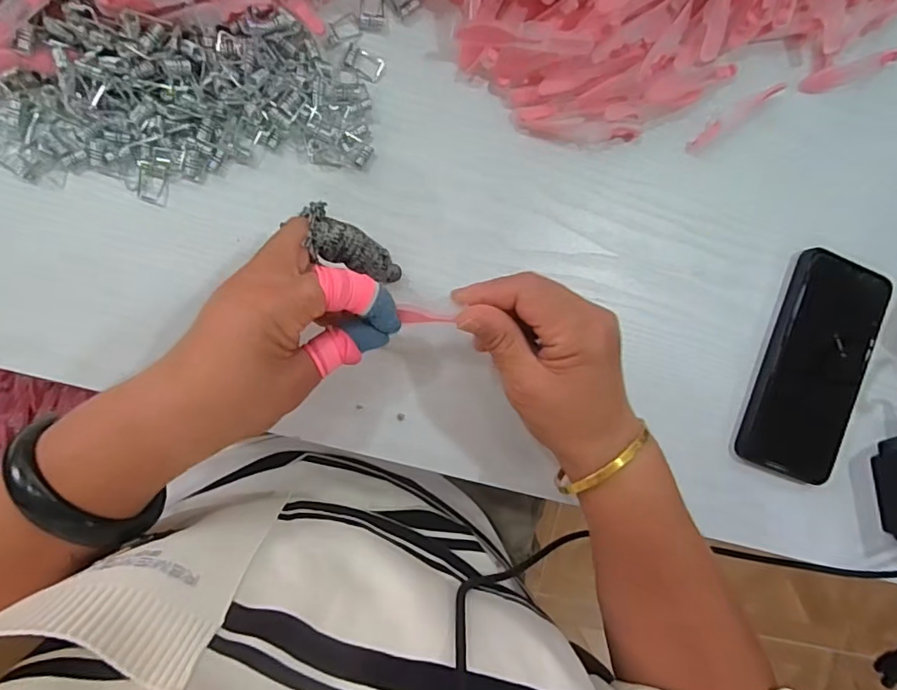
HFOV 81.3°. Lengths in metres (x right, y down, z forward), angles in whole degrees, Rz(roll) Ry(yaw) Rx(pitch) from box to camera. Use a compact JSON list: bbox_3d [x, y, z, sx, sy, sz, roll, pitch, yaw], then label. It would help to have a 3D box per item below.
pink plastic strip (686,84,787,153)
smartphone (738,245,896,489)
[{"bbox_3d":[0.197,-0.158,0.358,0.081,0.010,0.010,-37,96,-7],"label":"pink plastic strip"},{"bbox_3d":[0.264,0.017,0.374,0.081,0.011,0.156,19,88,-9],"label":"smartphone"}]

